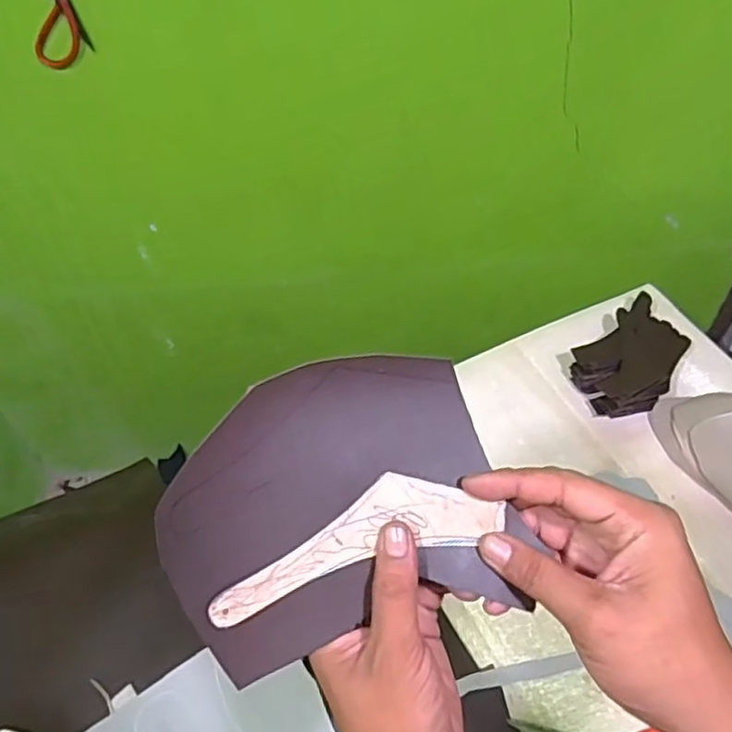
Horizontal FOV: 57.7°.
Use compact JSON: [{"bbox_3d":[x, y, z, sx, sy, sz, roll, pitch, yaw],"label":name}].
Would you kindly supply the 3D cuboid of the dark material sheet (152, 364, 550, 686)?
[{"bbox_3d":[-0.017,0.071,0.333,0.164,0.007,0.136,-18,94,-9],"label":"dark material sheet"}]

